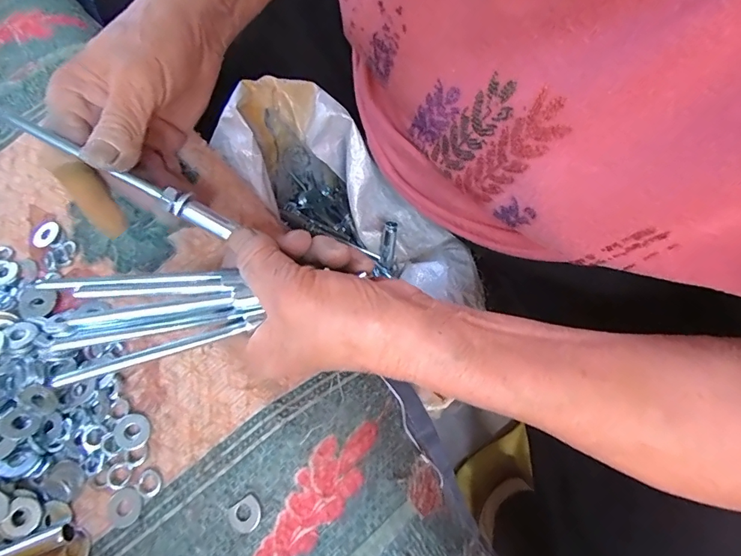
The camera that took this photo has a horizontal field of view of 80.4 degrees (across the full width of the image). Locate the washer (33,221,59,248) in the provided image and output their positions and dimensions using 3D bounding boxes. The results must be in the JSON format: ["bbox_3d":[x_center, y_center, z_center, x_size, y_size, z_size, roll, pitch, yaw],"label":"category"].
[{"bbox_3d":[-0.215,-0.029,0.290,0.016,0.004,0.019,21,75,12],"label":"washer"}]

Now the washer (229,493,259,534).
[{"bbox_3d":[-0.064,0.121,0.223,0.016,0.004,0.015,-34,71,-10],"label":"washer"}]

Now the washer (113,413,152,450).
[{"bbox_3d":[-0.132,0.084,0.241,0.019,0.004,0.018,-1,69,2],"label":"washer"}]

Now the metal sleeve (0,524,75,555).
[{"bbox_3d":[-0.174,0.137,0.221,0.044,0.008,0.010,-22,70,-6],"label":"metal sleeve"}]

